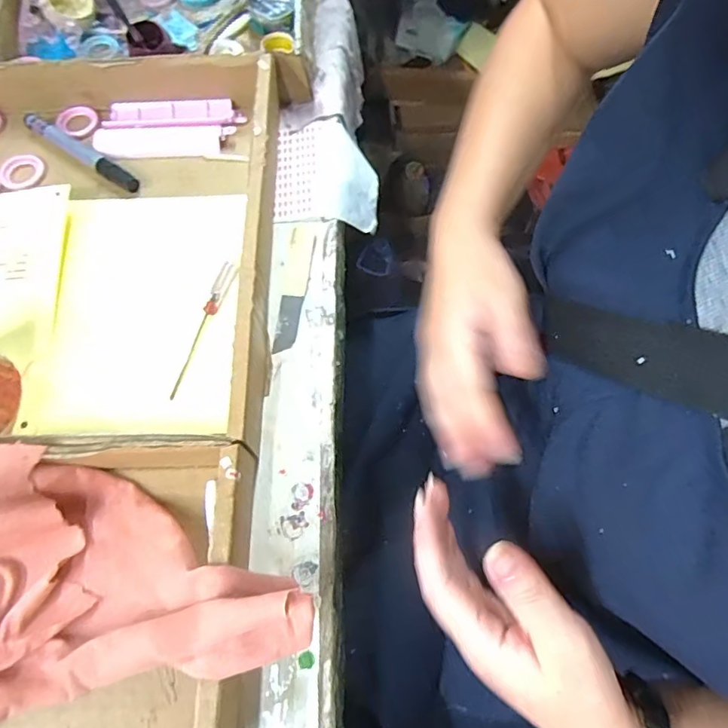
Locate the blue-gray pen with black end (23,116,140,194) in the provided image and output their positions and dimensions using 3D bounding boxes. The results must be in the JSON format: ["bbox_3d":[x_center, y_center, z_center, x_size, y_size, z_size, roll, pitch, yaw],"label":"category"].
[{"bbox_3d":[-0.249,-0.188,0.456,0.131,0.012,0.017,34,72,12],"label":"blue-gray pen with black end"}]

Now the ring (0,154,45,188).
[{"bbox_3d":[-0.306,-0.173,0.457,0.039,0.004,0.037,0,69,0],"label":"ring"}]

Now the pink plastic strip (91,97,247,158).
[{"bbox_3d":[-0.179,-0.219,0.471,0.128,0.013,0.059,-3,69,-1],"label":"pink plastic strip"}]

